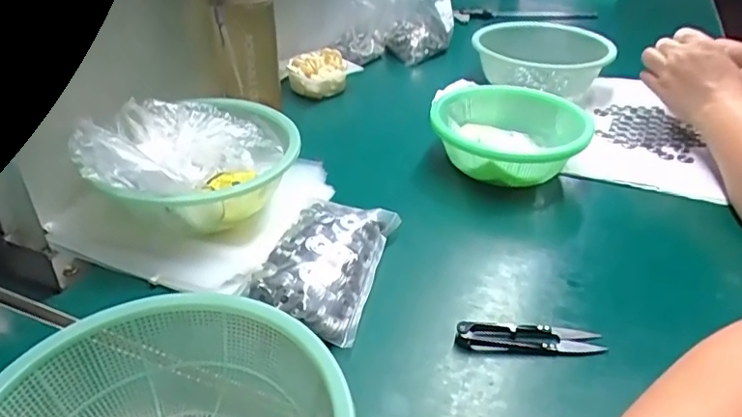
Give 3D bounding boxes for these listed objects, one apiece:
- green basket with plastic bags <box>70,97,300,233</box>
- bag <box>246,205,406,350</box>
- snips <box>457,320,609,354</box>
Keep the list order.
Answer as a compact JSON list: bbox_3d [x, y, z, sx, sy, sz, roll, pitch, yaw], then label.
[{"bbox_3d":[-0.153,-0.044,0.512,0.164,0.095,0.180,4,34,3],"label":"green basket with plastic bags"},{"bbox_3d":[-0.036,0.038,0.444,0.084,0.031,0.139,9,35,11],"label":"bag"},{"bbox_3d":[0.114,0.093,0.399,0.101,0.010,0.022,1,34,0],"label":"snips"}]

